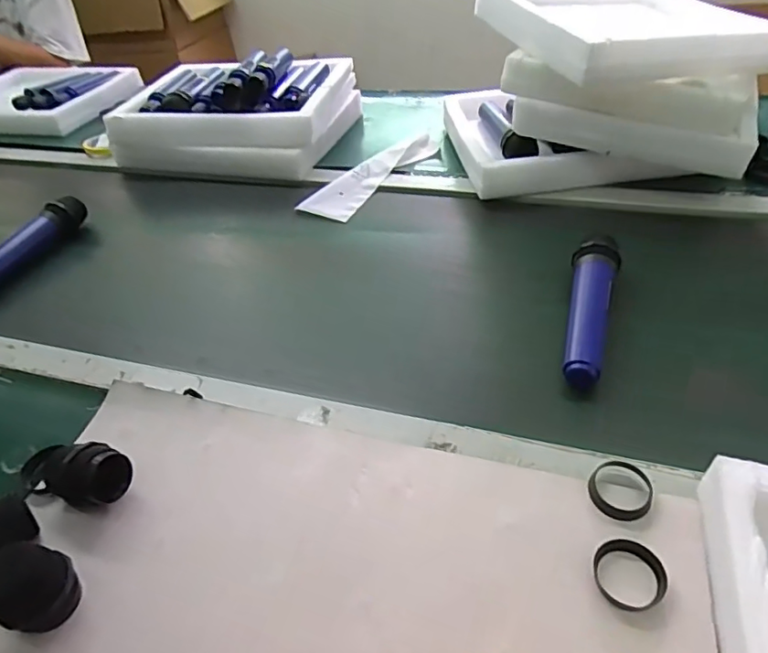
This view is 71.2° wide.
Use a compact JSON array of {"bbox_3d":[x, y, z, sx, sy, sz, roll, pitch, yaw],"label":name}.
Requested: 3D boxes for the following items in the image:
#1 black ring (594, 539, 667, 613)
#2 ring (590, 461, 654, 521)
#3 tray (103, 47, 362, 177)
[{"bbox_3d":[0.161,0.162,0.352,0.043,0.012,0.044,-5,41,4],"label":"black ring"},{"bbox_3d":[0.175,0.120,0.394,0.043,0.011,0.045,-5,41,4],"label":"ring"},{"bbox_3d":[-0.247,-0.391,0.948,0.356,0.123,0.301,4,43,14],"label":"tray"}]

